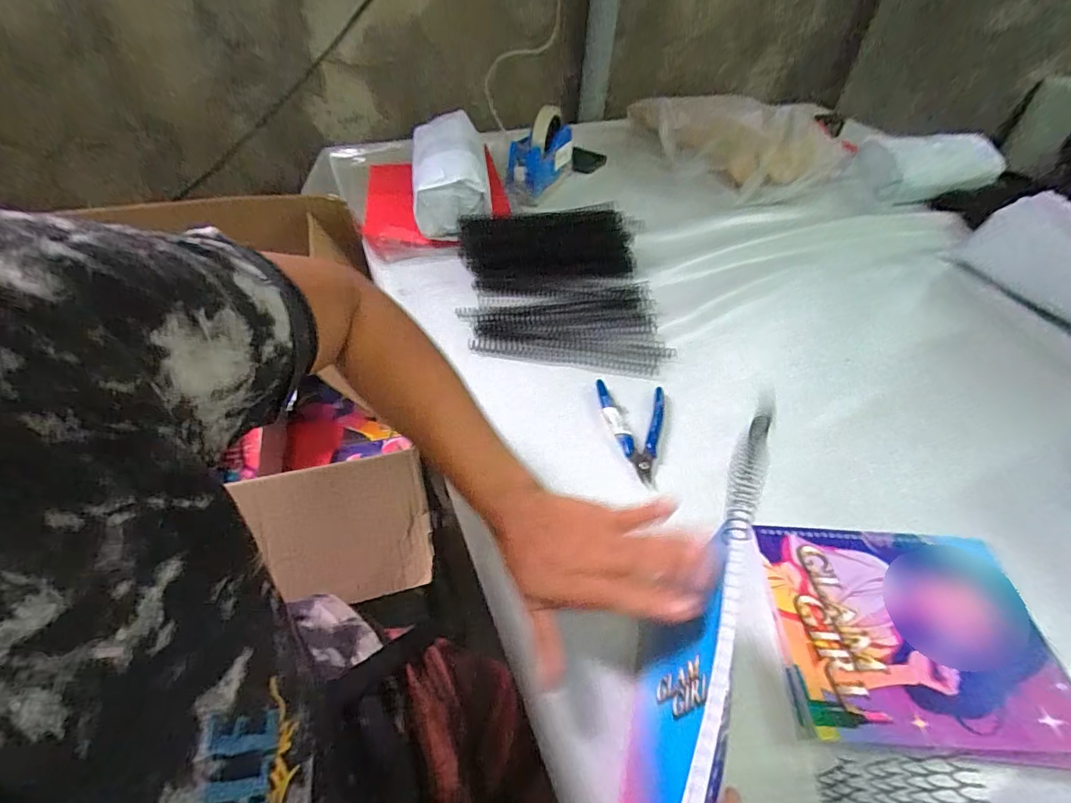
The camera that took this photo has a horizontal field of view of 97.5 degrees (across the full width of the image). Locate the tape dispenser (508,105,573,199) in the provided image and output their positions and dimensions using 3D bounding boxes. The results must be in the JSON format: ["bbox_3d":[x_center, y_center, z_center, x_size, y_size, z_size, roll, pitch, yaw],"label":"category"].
[{"bbox_3d":[0.006,-0.403,0.776,0.058,0.103,0.161,24,69,14],"label":"tape dispenser"}]

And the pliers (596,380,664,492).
[{"bbox_3d":[0.094,0.028,0.463,0.069,0.009,0.120,9,48,2],"label":"pliers"}]

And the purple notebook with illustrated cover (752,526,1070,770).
[{"bbox_3d":[0.273,0.171,0.347,0.200,0.019,0.148,4,49,-2],"label":"purple notebook with illustrated cover"}]

